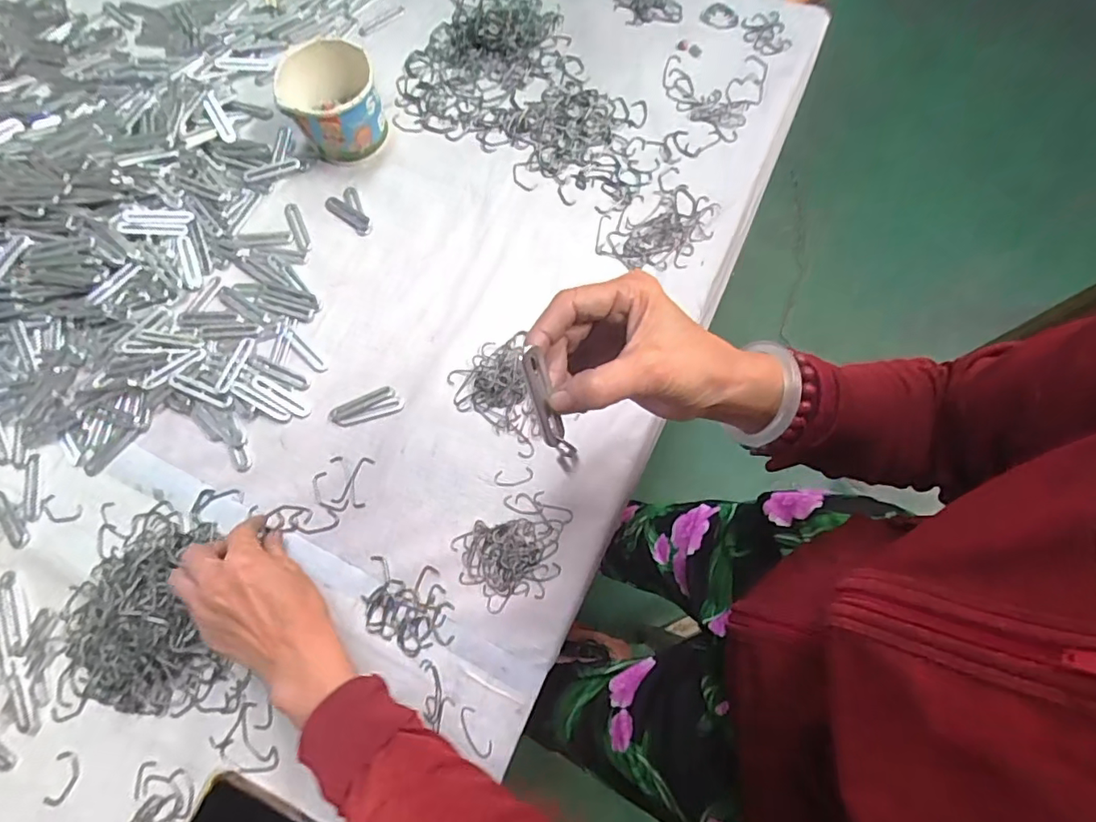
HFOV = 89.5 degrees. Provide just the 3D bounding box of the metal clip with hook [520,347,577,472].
[{"bbox_3d":[0.000,0.002,0.275,0.013,0.075,0.004,-25,34,-6],"label":"metal clip with hook"}]

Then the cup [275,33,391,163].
[{"bbox_3d":[-0.210,-0.301,0.549,0.087,0.072,0.079,-14,73,-3],"label":"cup"}]

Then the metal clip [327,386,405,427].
[{"bbox_3d":[-0.162,-0.003,0.489,0.064,0.004,0.025,-20,73,-5],"label":"metal clip"}]

